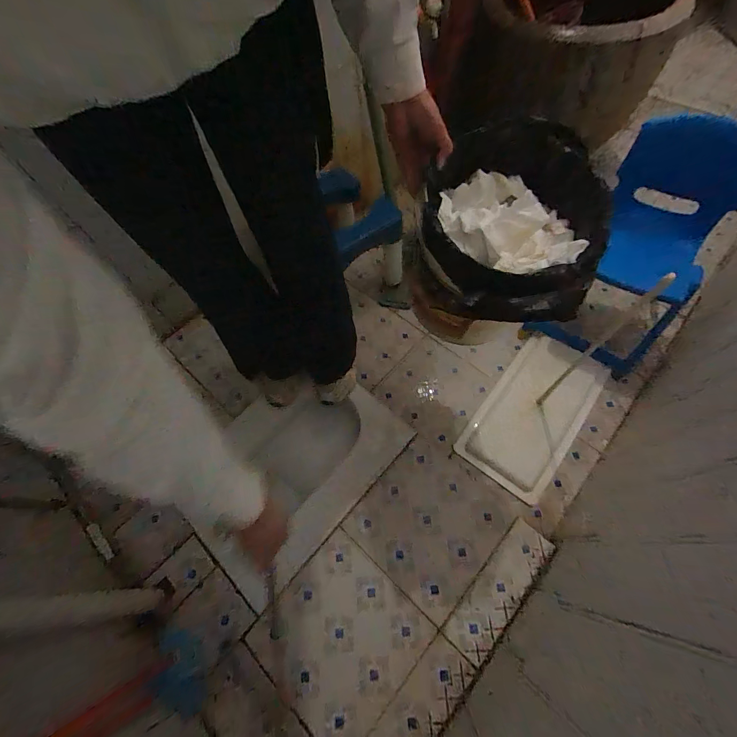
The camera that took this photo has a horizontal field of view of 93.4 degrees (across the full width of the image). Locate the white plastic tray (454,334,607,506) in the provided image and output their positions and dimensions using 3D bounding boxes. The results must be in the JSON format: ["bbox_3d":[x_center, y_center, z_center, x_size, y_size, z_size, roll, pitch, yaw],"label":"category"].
[{"bbox_3d":[0.481,0.114,1.003,0.249,0.060,0.489,35,69,18],"label":"white plastic tray"}]

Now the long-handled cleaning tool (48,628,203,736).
[{"bbox_3d":[-0.380,0.490,0.480,0.092,0.562,0.132,-18,60,-10],"label":"long-handled cleaning tool"}]

